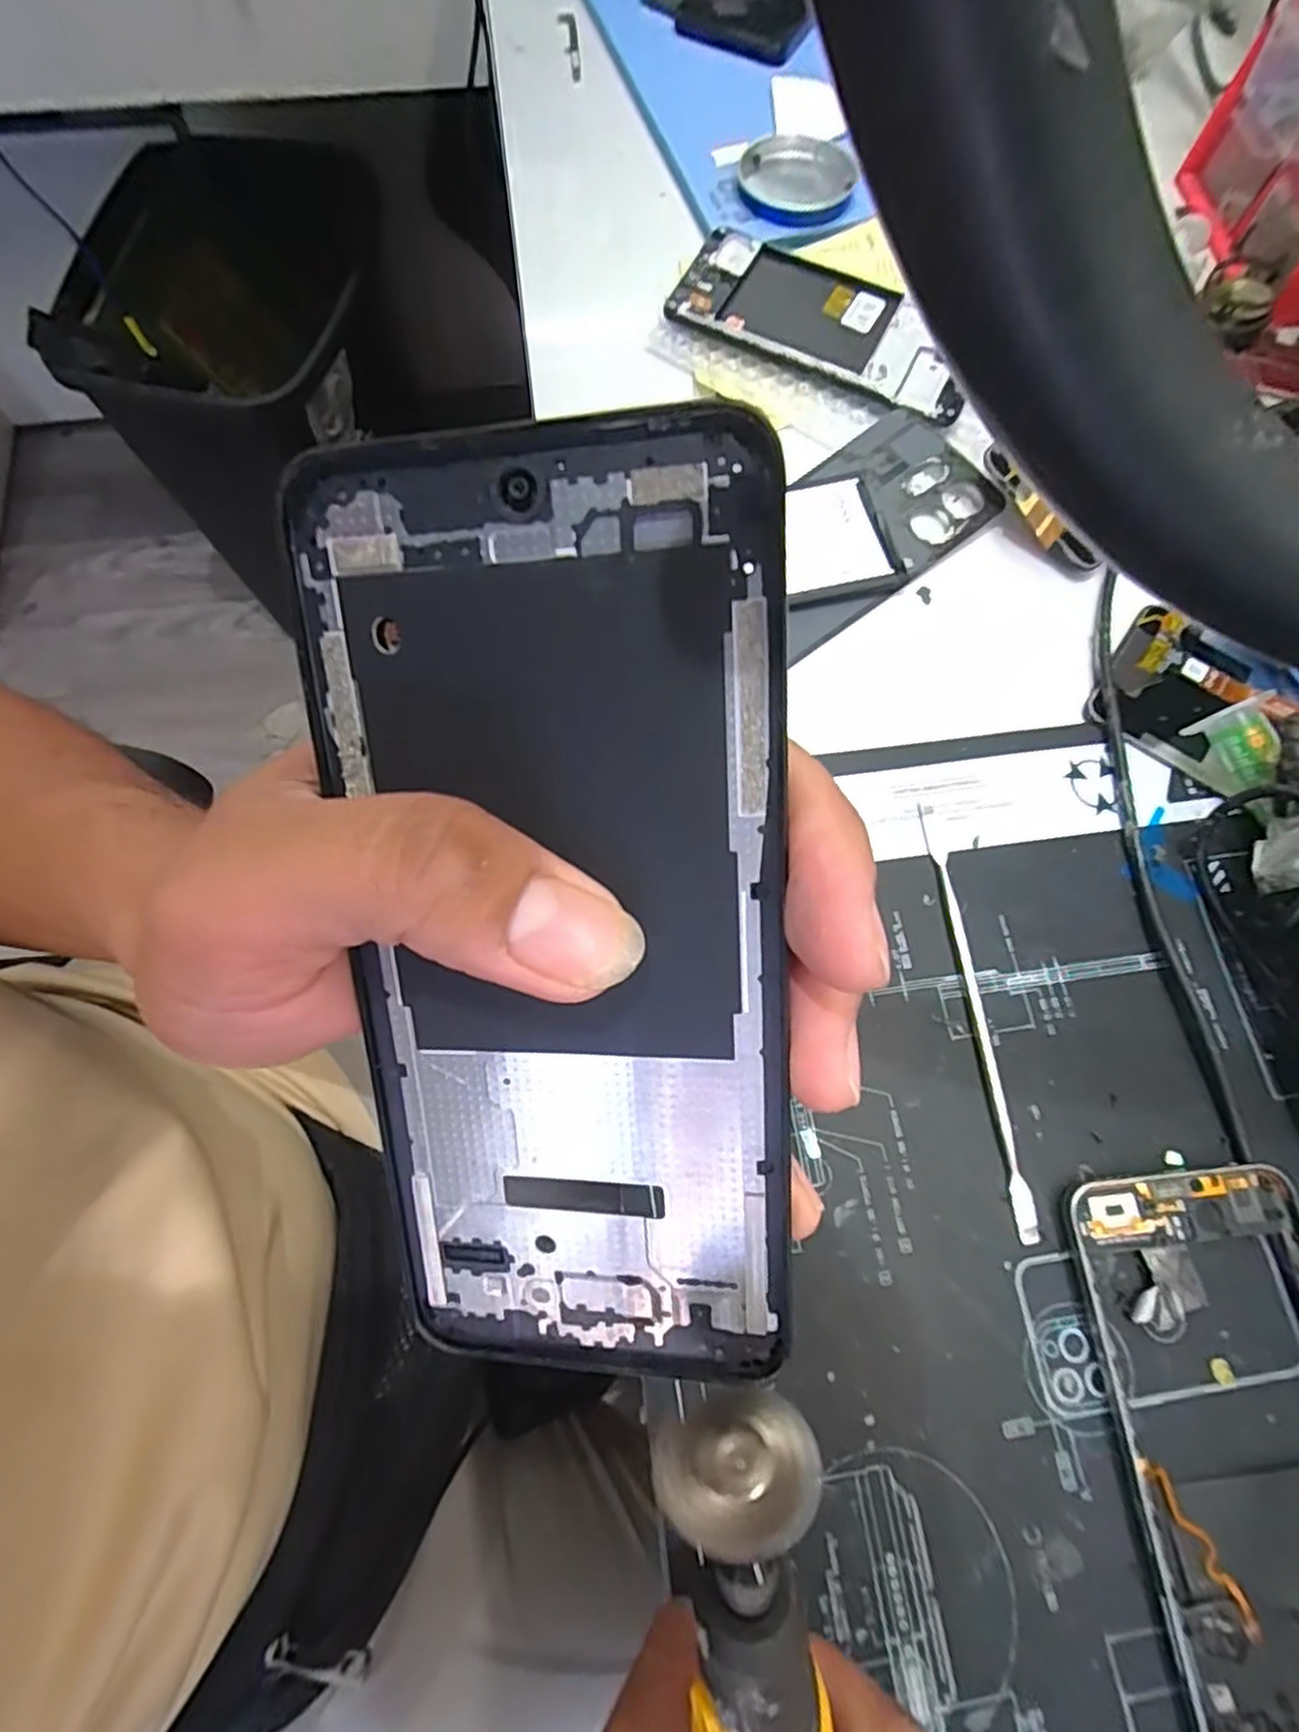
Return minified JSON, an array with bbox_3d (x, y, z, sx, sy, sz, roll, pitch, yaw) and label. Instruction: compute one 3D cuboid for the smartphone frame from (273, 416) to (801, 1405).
[{"bbox_3d":[-0.015,0.018,0.122,0.073,0.004,0.162,0,106,10],"label":"smartphone frame"}]

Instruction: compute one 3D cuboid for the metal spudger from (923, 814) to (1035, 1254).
[{"bbox_3d":[0.121,0.054,0.266,0.007,0.005,0.154,-6,71,-3],"label":"metal spudger"}]

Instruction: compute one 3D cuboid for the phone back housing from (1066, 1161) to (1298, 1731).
[{"bbox_3d":[0.186,0.182,0.221,0.075,0.008,0.162,-5,71,-3],"label":"phone back housing"}]

